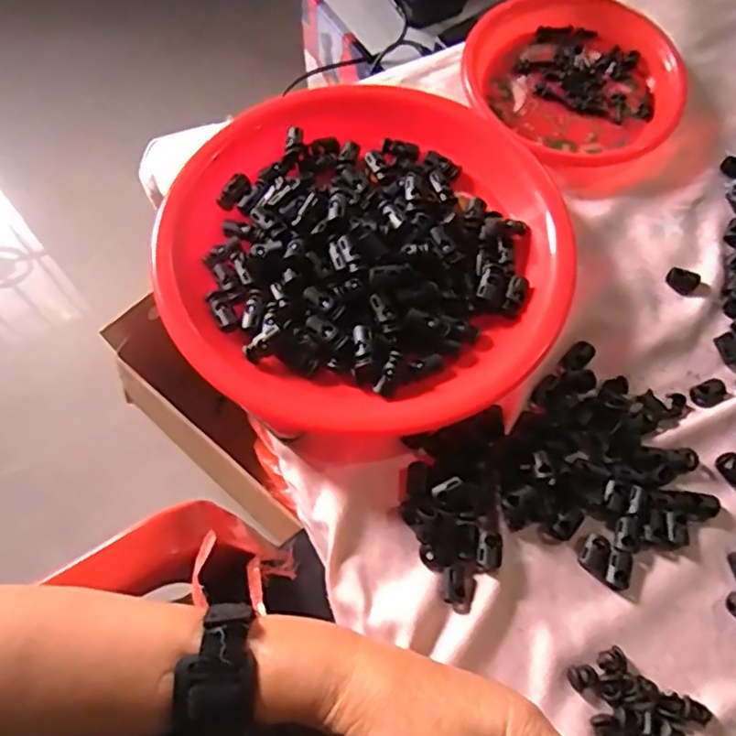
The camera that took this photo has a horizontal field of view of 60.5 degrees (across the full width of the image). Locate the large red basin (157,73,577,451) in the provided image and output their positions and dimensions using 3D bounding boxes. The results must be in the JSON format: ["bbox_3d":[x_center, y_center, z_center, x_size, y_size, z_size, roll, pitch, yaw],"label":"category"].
[{"bbox_3d":[0.001,-0.080,0.406,0.245,0.038,0.259,0,67,0],"label":"large red basin"}]

